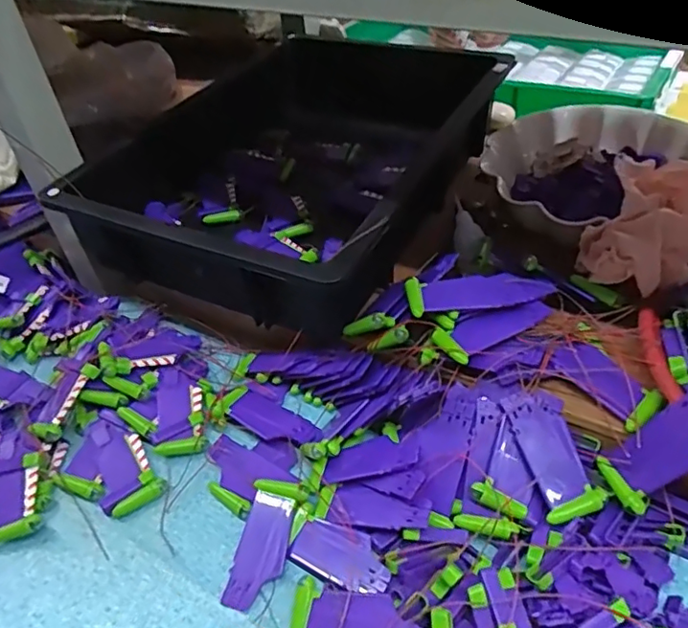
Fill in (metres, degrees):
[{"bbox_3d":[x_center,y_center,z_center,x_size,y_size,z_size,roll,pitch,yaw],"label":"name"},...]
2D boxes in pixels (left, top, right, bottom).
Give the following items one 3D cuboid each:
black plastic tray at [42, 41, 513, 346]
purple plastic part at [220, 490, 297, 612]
[{"bbox_3d":[-0.037,-0.164,0.605,0.302,0.090,0.426,17,49,24],"label":"black plastic tray"},{"bbox_3d":[-0.059,0.169,0.412,0.037,0.004,0.079,11,58,18],"label":"purple plastic part"}]

